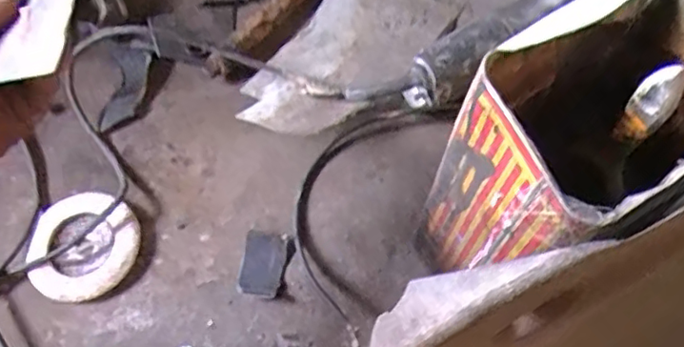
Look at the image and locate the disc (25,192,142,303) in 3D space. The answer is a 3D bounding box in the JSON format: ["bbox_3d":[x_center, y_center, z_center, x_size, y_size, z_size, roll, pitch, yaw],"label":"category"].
[{"bbox_3d":[-0.217,0.061,0.514,0.090,0.021,0.086,0,62,1],"label":"disc"}]

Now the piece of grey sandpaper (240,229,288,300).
[{"bbox_3d":[-0.066,0.075,0.509,0.033,0.010,0.053,7,62,5],"label":"piece of grey sandpaper"}]

